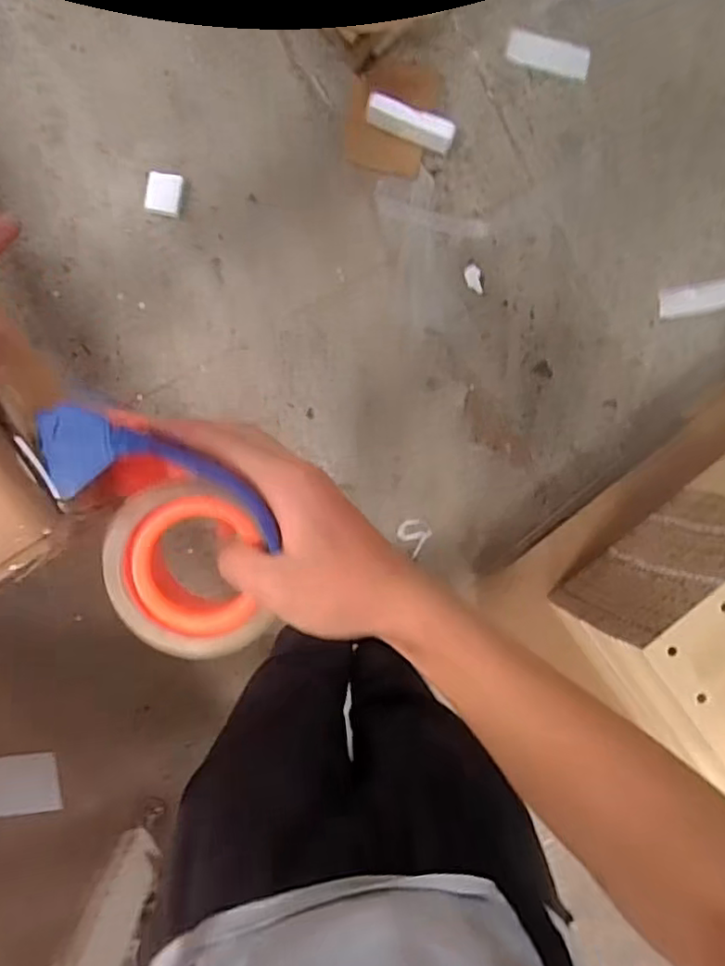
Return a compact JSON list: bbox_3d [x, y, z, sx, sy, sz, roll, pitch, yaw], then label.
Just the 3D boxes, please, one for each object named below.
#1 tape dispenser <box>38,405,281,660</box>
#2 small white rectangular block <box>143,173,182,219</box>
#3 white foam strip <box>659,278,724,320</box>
[{"bbox_3d":[-0.097,0.022,0.332,0.092,0.051,0.146,-22,98,-2],"label":"tape dispenser"},{"bbox_3d":[-0.374,-0.545,1.160,0.062,0.030,0.070,12,95,-6],"label":"small white rectangular block"},{"bbox_3d":[0.696,-0.380,1.261,0.170,0.024,0.062,-12,97,-4],"label":"white foam strip"}]

